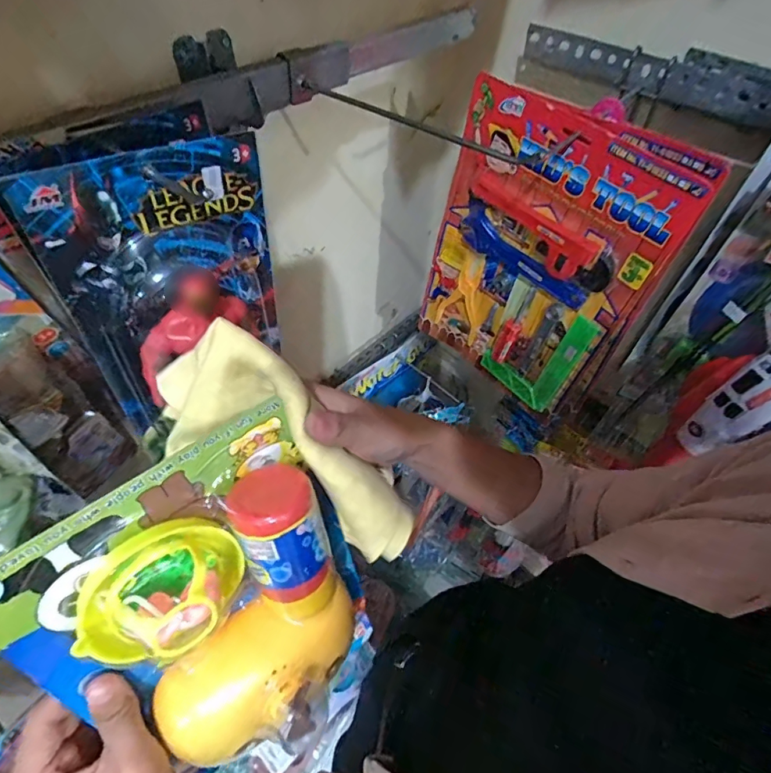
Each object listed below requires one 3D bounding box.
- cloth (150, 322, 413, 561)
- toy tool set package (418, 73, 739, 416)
[{"bbox_3d":[-0.048,0.044,0.270,0.177,0.065,0.048,44,52,-18],"label":"cloth"},{"bbox_3d":[0.171,-0.143,0.563,0.035,0.355,0.272,-36,61,-27],"label":"toy tool set package"}]

